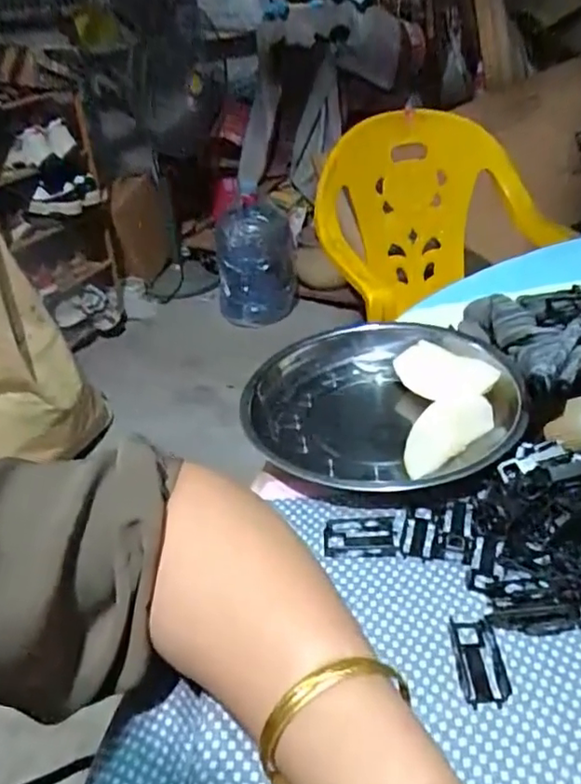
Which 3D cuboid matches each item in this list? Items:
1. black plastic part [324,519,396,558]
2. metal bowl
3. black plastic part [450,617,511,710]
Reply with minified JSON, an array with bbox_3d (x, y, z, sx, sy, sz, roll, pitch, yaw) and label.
[{"bbox_3d":[0.038,0.079,0.327,0.038,0.008,0.021,1,35,9],"label":"black plastic part"},{"bbox_3d":[0.062,0.006,0.403,0.179,0.033,0.177,-4,34,3],"label":"metal bowl"},{"bbox_3d":[0.085,0.121,0.268,0.020,0.004,0.040,-3,34,4],"label":"black plastic part"}]

